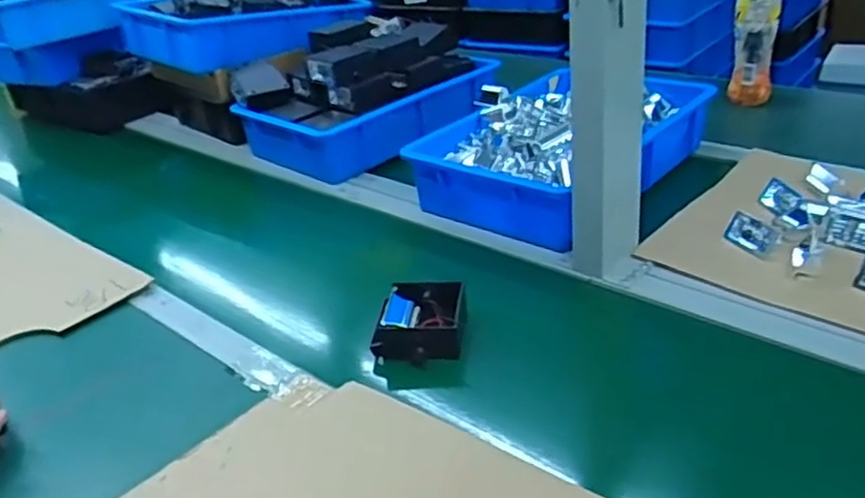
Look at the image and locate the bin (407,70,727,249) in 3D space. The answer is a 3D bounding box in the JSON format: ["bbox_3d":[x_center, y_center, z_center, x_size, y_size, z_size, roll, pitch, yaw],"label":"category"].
[{"bbox_3d":[0.182,-0.152,1.043,0.290,0.095,0.401,19,39,38],"label":"bin"}]

